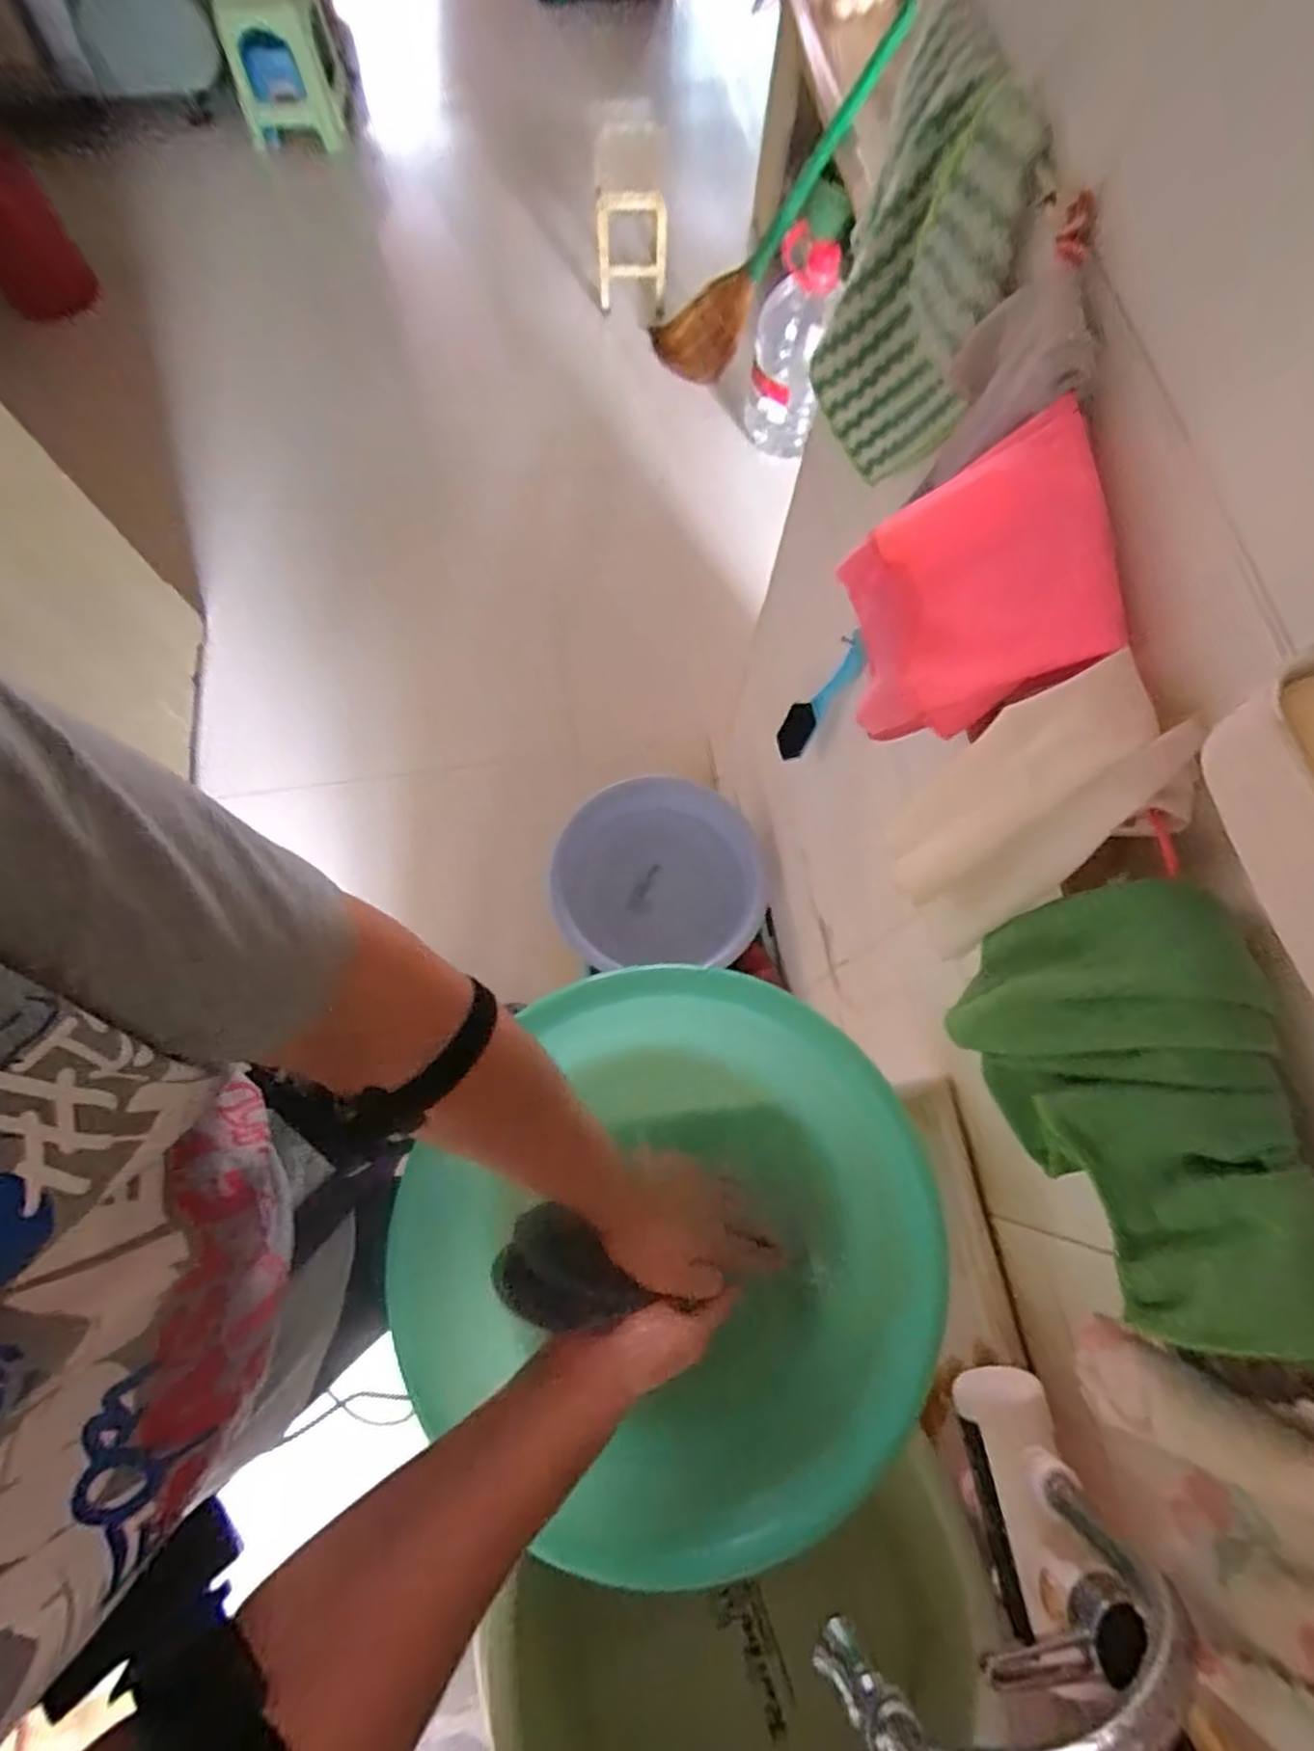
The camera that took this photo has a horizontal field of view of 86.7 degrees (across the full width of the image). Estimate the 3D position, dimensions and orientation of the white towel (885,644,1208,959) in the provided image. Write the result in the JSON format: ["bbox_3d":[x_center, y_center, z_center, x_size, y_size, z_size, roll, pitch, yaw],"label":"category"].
[{"bbox_3d":[0.179,-0.029,0.346,0.089,0.128,0.083,-30,74,-11],"label":"white towel"}]

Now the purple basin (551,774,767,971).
[{"bbox_3d":[0.012,-0.017,1.170,0.337,0.125,0.282,4,97,14],"label":"purple basin"}]

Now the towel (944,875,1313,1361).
[{"bbox_3d":[0.201,0.098,0.310,0.033,0.136,0.174,0,74,-28],"label":"towel"}]

